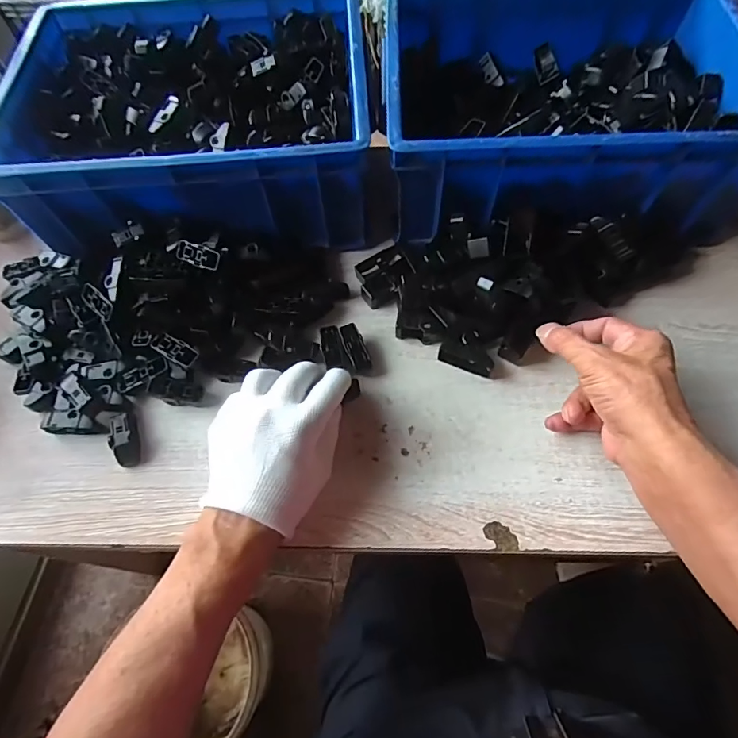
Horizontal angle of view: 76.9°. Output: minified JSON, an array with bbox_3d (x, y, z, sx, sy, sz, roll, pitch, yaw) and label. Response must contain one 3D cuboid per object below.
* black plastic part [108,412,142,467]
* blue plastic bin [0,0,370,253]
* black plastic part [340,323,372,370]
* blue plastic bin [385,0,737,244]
[{"bbox_3d":[-0.208,0.058,0.395,0.018,0.019,0.047,-14,63,-5],"label":"black plastic part"},{"bbox_3d":[-0.172,-0.248,0.482,0.342,0.114,0.265,-4,63,0],"label":"blue plastic bin"},{"bbox_3d":[-0.012,-0.018,0.427,0.016,0.020,0.045,-22,64,-9],"label":"black plastic part"},{"bbox_3d":[0.187,-0.266,0.471,0.330,0.111,0.251,-1,63,2],"label":"blue plastic bin"}]

